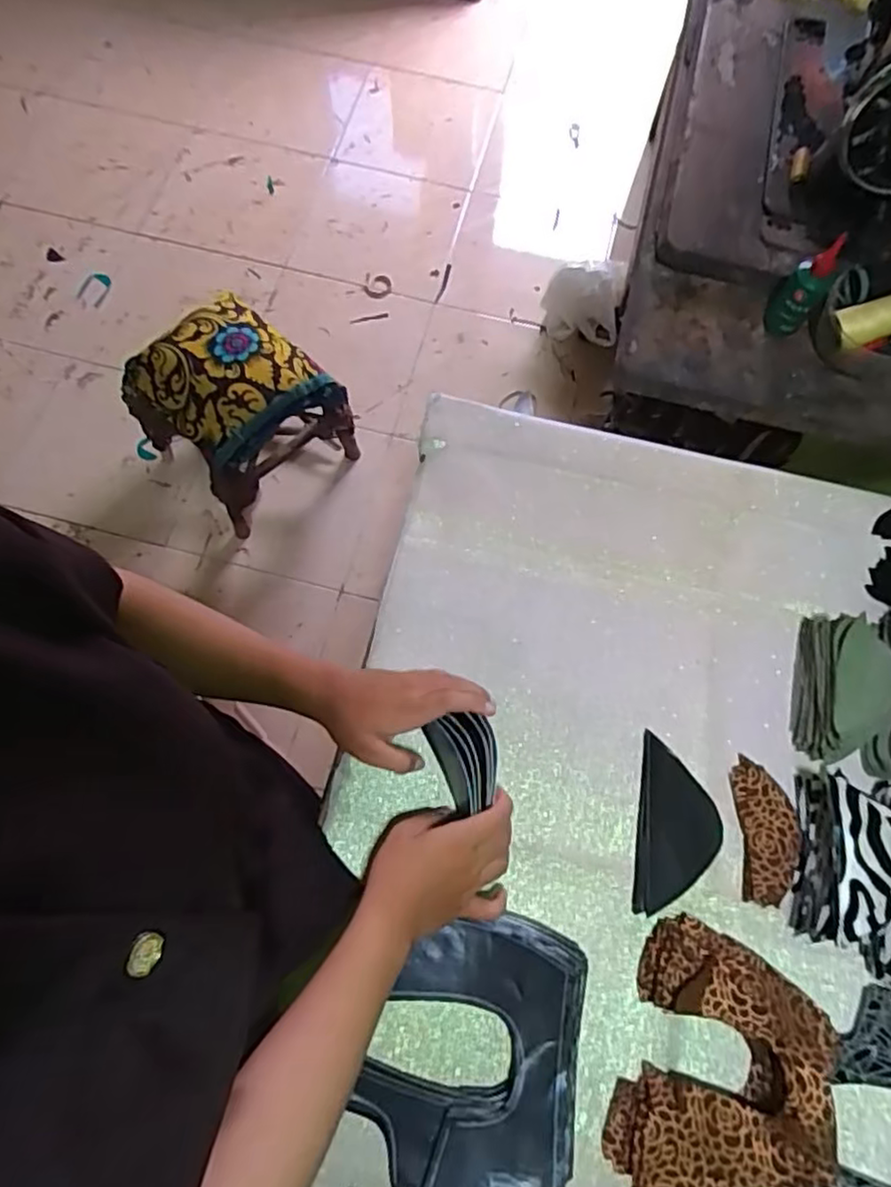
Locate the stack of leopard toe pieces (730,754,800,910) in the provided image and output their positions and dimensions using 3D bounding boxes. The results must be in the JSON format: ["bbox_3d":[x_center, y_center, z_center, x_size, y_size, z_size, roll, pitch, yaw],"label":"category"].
[{"bbox_3d":[0.276,0.203,0.558,0.050,0.012,0.115,3,71,1],"label":"stack of leopard toe pieces"}]

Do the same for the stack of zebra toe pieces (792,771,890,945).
[{"bbox_3d":[0.326,0.212,0.523,0.063,0.059,0.133,8,71,3],"label":"stack of zebra toe pieces"}]

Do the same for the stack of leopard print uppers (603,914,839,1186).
[{"bbox_3d":[0.210,0.355,0.489,0.139,0.041,0.175,17,72,6],"label":"stack of leopard print uppers"}]

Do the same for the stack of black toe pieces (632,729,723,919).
[{"bbox_3d":[0.201,0.201,0.561,0.070,0.008,0.141,11,71,4],"label":"stack of black toe pieces"}]

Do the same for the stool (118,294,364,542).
[{"bbox_3d":[-0.396,-0.352,1.304,0.322,0.359,0.296,-39,77,-14],"label":"stool"}]

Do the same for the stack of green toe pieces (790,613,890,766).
[{"bbox_3d":[0.355,0.083,0.574,0.062,0.061,0.130,15,72,5],"label":"stack of green toe pieces"}]

